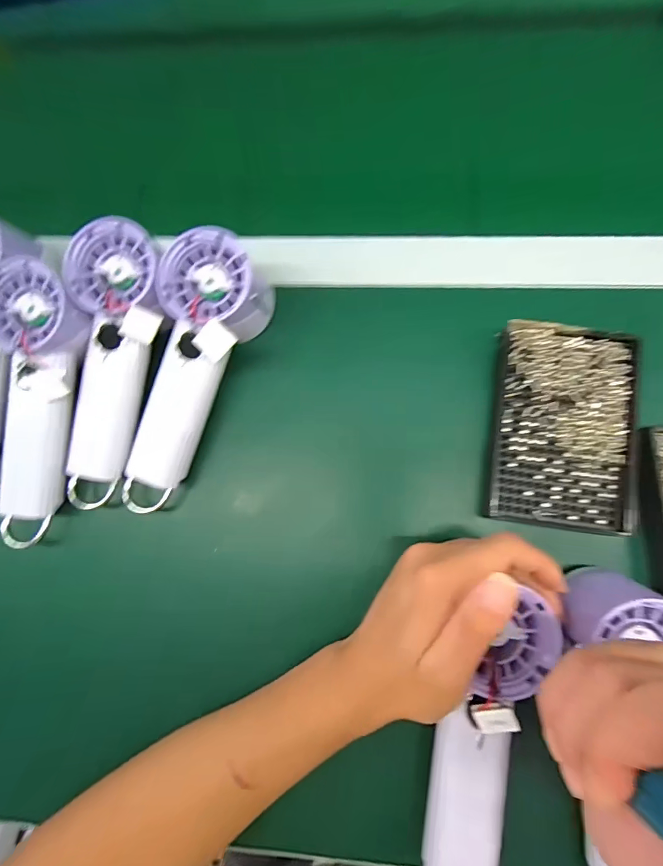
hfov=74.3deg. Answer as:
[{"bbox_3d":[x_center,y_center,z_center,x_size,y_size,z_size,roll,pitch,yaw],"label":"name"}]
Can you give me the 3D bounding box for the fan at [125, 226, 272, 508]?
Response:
[{"bbox_3d":[-0.100,-0.038,0.316,0.063,0.063,0.198,20,96,7],"label":"fan"}]

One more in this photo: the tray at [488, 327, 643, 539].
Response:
[{"bbox_3d":[0.159,-0.005,0.300,0.091,0.009,0.136,8,83,6],"label":"tray"}]

